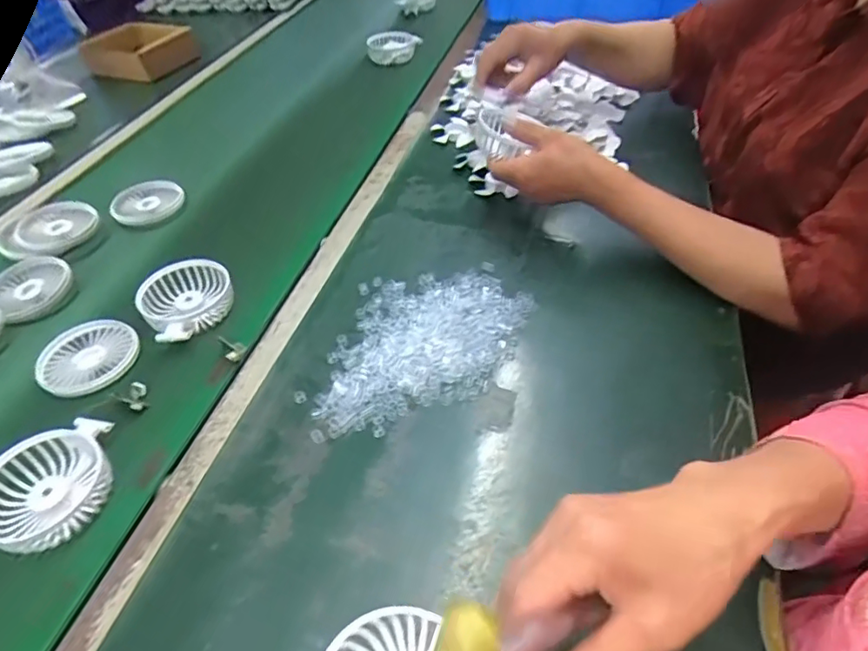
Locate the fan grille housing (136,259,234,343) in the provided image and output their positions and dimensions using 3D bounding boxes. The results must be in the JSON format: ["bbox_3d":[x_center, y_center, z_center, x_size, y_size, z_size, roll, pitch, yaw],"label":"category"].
[{"bbox_3d":[-0.251,-0.027,0.556,0.095,0.026,0.089,34,58,30],"label":"fan grille housing"}]

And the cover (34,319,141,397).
[{"bbox_3d":[-0.324,0.030,0.510,0.086,0.010,0.082,-2,48,2],"label":"cover"}]

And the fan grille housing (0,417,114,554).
[{"bbox_3d":[-0.295,0.123,0.411,0.091,0.026,0.090,-2,48,2],"label":"fan grille housing"}]

